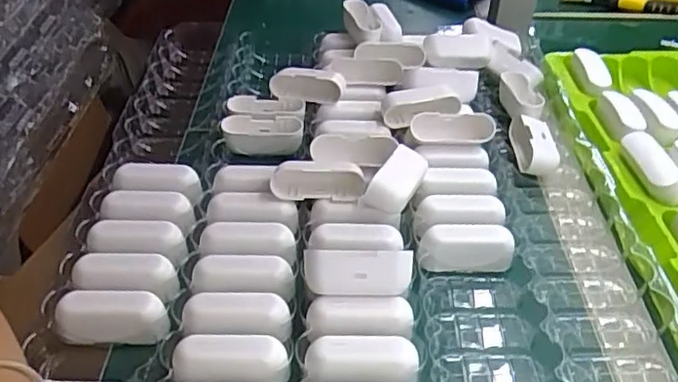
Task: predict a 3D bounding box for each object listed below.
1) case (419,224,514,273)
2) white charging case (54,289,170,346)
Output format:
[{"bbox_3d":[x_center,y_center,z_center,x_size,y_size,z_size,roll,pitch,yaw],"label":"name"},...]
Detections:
[{"bbox_3d":[0.086,0.039,0.420,0.062,0.022,0.024,-1,41,-1],"label":"case"},{"bbox_3d":[-0.133,0.075,0.370,0.066,0.021,0.026,3,41,3],"label":"white charging case"}]

